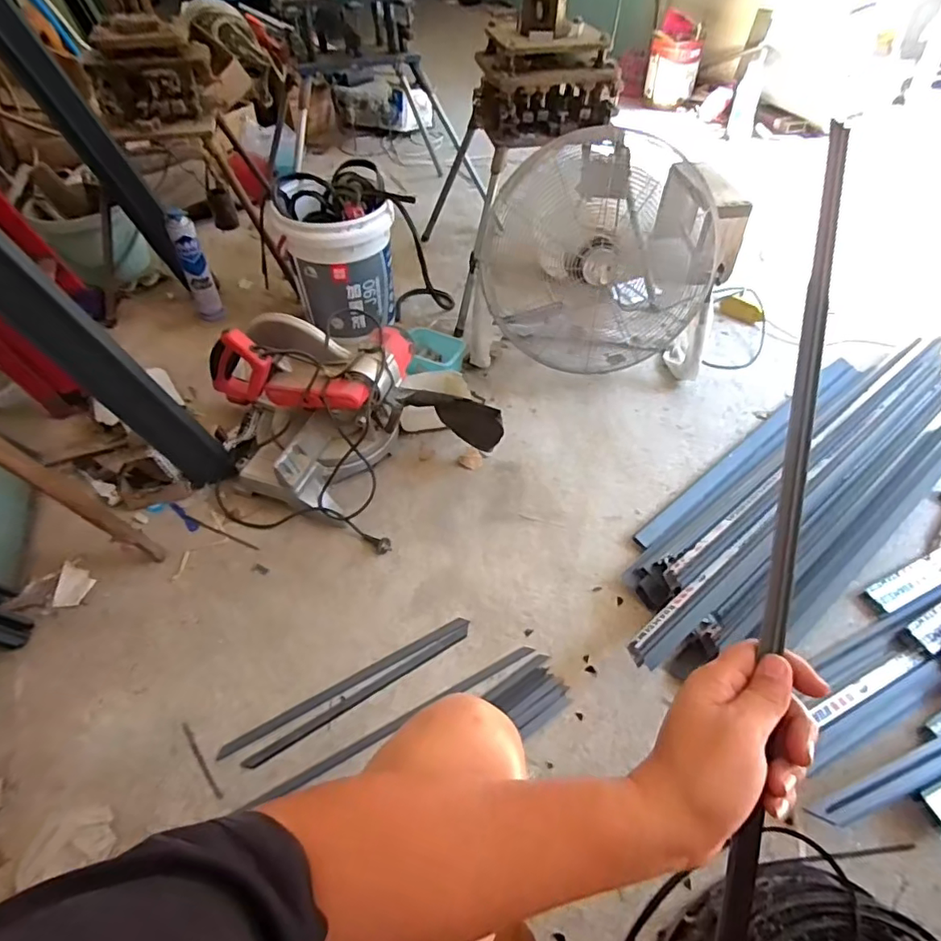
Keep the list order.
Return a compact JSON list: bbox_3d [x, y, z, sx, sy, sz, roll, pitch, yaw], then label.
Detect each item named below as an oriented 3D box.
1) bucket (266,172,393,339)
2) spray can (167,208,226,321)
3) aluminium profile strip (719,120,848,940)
[{"bbox_3d":[-0.366,-0.591,1.517,0.288,0.305,0.319,-21,54,-17],"label":"bucket"},{"bbox_3d":[-0.770,-0.568,1.527,0.074,0.282,0.063,-14,52,-12],"label":"spray can"},{"bbox_3d":[0.233,0.010,0.392,0.016,0.014,0.592,12,80,9],"label":"aluminium profile strip"}]

